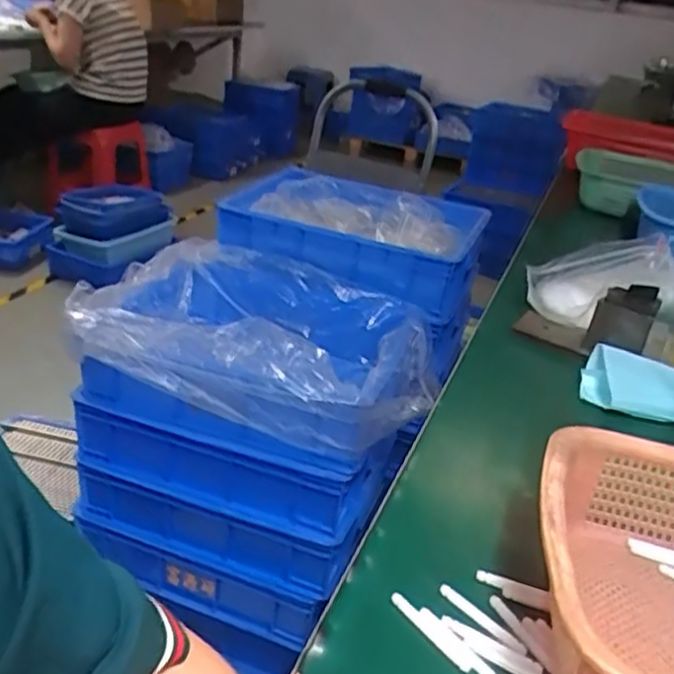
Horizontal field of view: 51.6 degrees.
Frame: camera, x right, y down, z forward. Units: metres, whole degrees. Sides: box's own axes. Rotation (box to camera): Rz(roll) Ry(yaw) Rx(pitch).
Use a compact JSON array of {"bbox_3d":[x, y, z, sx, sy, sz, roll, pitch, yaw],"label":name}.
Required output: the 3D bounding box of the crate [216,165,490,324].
[{"bbox_3d":[0.029,-0.162,1.116,0.379,0.111,0.265,15,27,15],"label":"crate"}]

